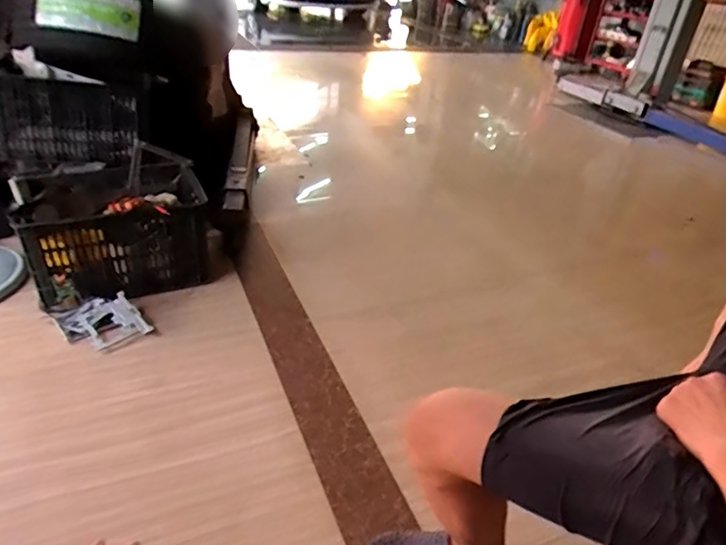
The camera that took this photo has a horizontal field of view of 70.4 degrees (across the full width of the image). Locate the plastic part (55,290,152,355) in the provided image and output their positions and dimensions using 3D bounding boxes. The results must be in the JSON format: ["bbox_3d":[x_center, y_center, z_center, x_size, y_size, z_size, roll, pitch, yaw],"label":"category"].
[{"bbox_3d":[-0.698,0.129,1.377,0.209,0.055,0.179,28,37,31],"label":"plastic part"}]

